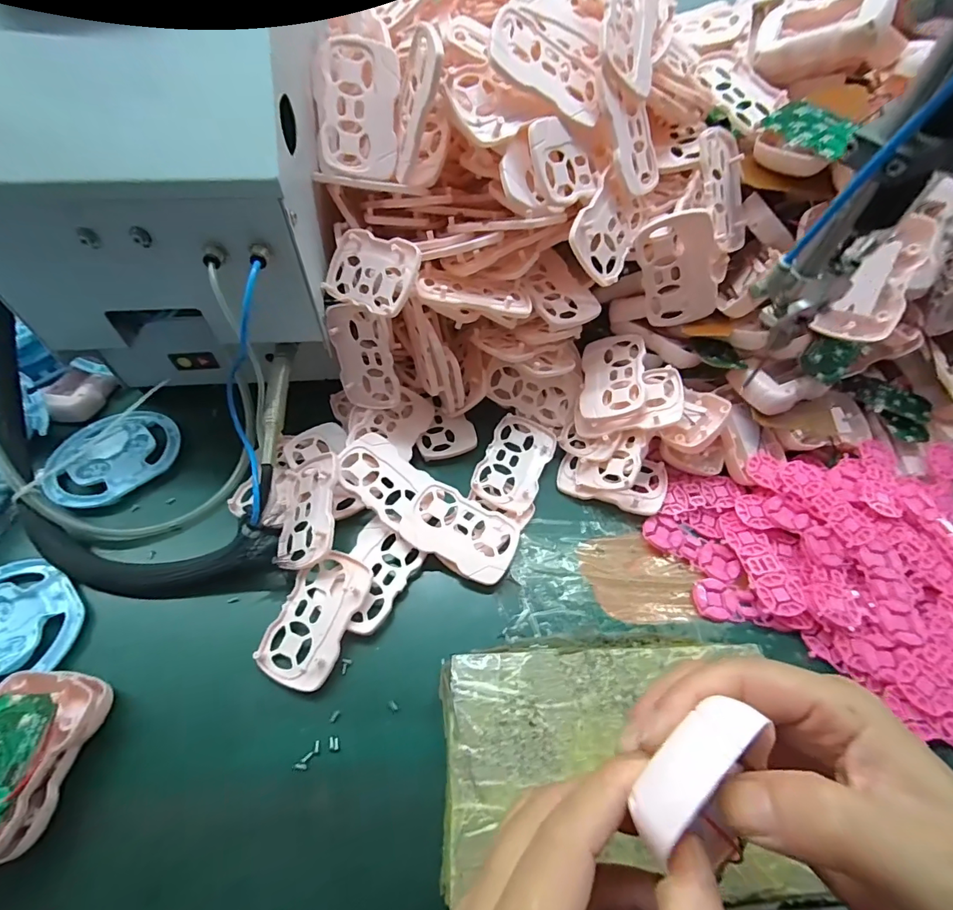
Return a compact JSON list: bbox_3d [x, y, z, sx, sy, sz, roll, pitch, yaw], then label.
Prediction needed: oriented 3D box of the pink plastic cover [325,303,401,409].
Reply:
[{"bbox_3d":[-0.093,-0.079,0.371,0.052,0.086,0.007,2,31,17],"label":"pink plastic cover"}]

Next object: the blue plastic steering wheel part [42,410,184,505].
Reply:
[{"bbox_3d":[-0.324,-0.002,0.401,0.094,0.013,0.102,1,54,-1],"label":"blue plastic steering wheel part"}]

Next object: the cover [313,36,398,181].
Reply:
[{"bbox_3d":[-0.087,-0.249,0.328,0.057,0.084,0.012,-1,13,-13],"label":"cover"}]

